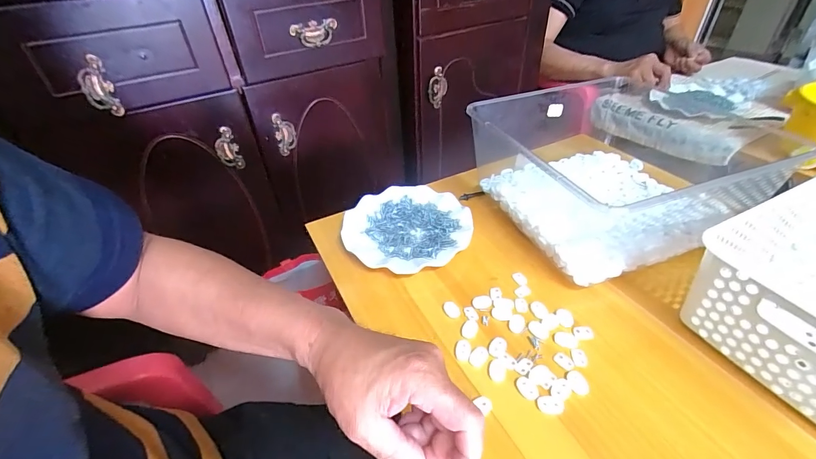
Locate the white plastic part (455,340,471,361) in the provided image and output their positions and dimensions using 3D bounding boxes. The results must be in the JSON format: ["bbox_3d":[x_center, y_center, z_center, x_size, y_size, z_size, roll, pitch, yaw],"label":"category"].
[{"bbox_3d":[0.059,0.128,0.404,0.016,0.004,0.024,3,41,7],"label":"white plastic part"}]

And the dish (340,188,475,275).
[{"bbox_3d":[0.000,0.001,0.559,0.179,0.030,0.172,-2,41,2],"label":"dish"}]

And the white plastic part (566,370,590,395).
[{"bbox_3d":[0.167,0.149,0.369,0.018,0.004,0.025,-7,41,-4],"label":"white plastic part"}]

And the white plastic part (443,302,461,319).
[{"bbox_3d":[0.052,0.095,0.450,0.015,0.006,0.023,-27,46,-25],"label":"white plastic part"}]

